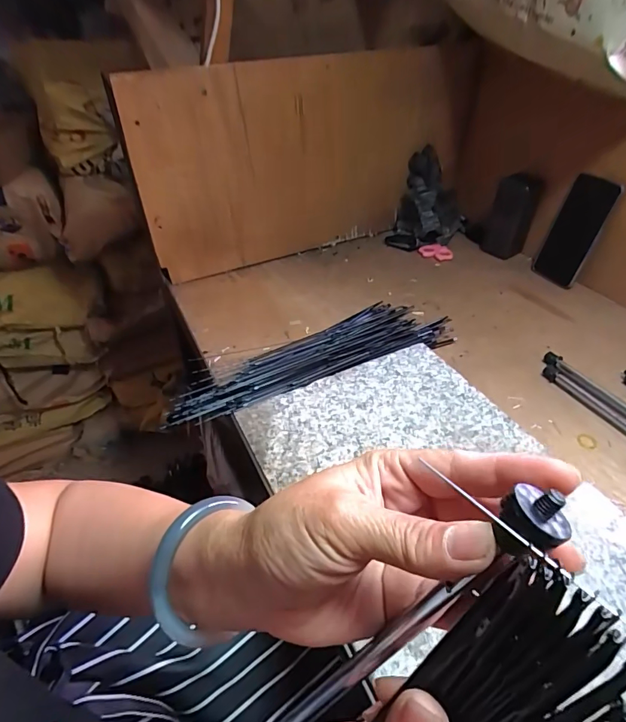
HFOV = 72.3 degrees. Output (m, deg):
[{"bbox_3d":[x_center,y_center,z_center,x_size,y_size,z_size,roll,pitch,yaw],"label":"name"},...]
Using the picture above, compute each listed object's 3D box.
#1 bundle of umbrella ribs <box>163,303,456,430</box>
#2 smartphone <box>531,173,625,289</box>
[{"bbox_3d":[0.004,-0.001,0.536,0.365,0.026,0.107,-22,43,-25],"label":"bundle of umbrella ribs"},{"bbox_3d":[0.393,-0.199,0.653,0.015,0.159,0.088,-9,42,-18],"label":"smartphone"}]

